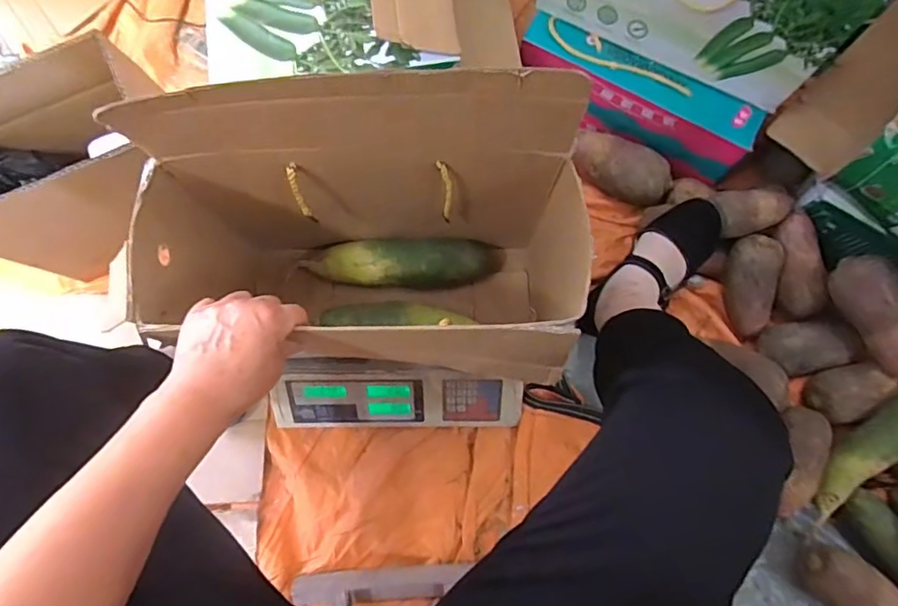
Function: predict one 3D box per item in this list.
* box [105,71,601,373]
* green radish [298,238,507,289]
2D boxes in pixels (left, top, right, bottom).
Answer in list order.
[{"bbox_3d":[-0.068,-0.042,0.521,0.378,0.347,0.186,6,76,2],"label":"box"},{"bbox_3d":[-0.053,-0.043,0.665,0.241,0.051,0.055,0,76,0],"label":"green radish"}]

